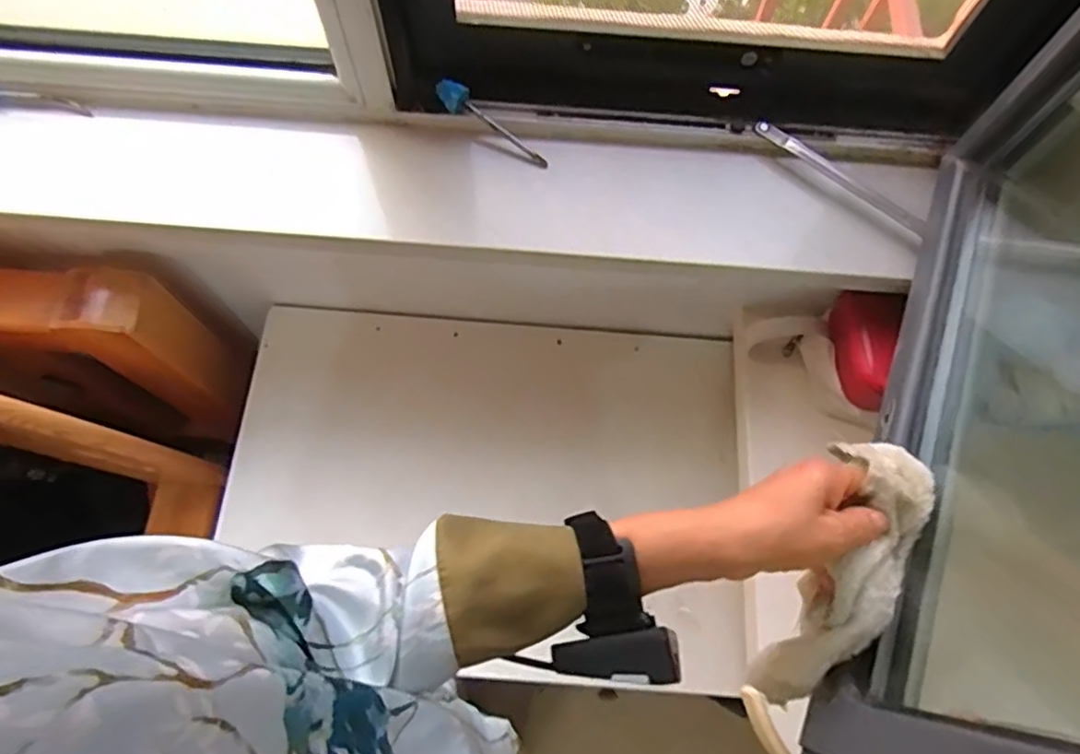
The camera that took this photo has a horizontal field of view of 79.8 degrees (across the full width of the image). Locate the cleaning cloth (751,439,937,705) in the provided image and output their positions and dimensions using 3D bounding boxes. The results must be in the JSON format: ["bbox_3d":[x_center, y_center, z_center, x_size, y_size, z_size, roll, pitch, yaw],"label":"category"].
[{"bbox_3d":[0.196,0.130,0.414,0.053,0.057,0.183,29,89,9],"label":"cleaning cloth"}]

